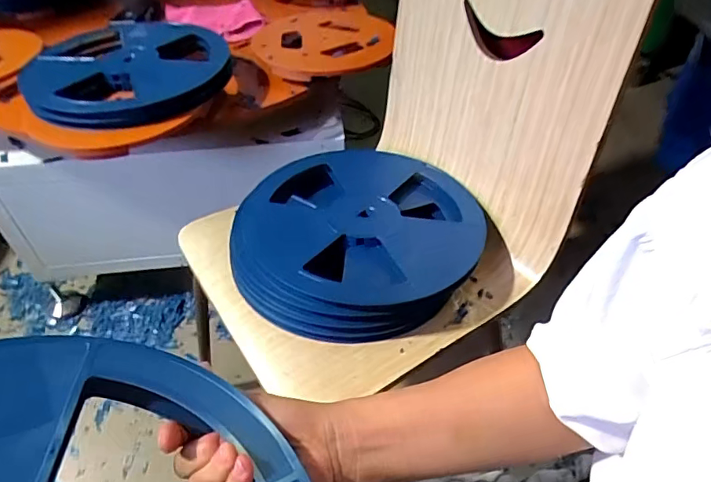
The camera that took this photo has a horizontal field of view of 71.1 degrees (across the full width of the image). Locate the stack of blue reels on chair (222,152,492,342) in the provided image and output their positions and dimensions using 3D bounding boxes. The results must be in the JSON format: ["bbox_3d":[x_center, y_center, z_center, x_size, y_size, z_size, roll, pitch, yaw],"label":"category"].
[{"bbox_3d":[0.003,-0.014,0.696,0.333,0.065,0.313,-9,45,-7],"label":"stack of blue reels on chair"}]

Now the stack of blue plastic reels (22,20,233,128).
[{"bbox_3d":[-0.368,-0.297,0.830,0.311,0.055,0.315,-11,46,-10],"label":"stack of blue plastic reels"}]

